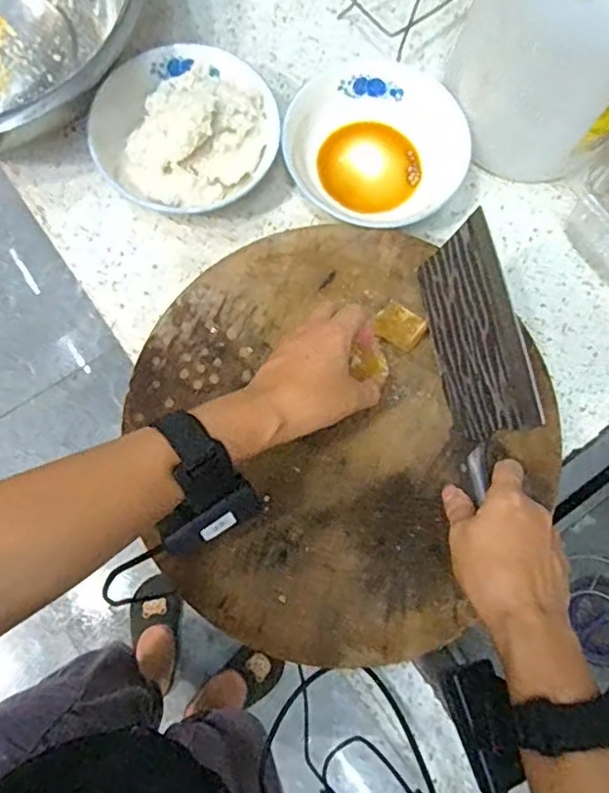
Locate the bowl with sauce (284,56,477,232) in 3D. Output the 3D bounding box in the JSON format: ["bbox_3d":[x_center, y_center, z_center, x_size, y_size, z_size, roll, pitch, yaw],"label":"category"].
[{"bbox_3d":[0.076,-0.265,0.625,0.185,0.041,0.180,0,75,-2],"label":"bowl with sauce"}]

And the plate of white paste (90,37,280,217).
[{"bbox_3d":[-0.117,-0.265,0.602,0.173,0.079,0.161,0,75,-2],"label":"plate of white paste"}]

